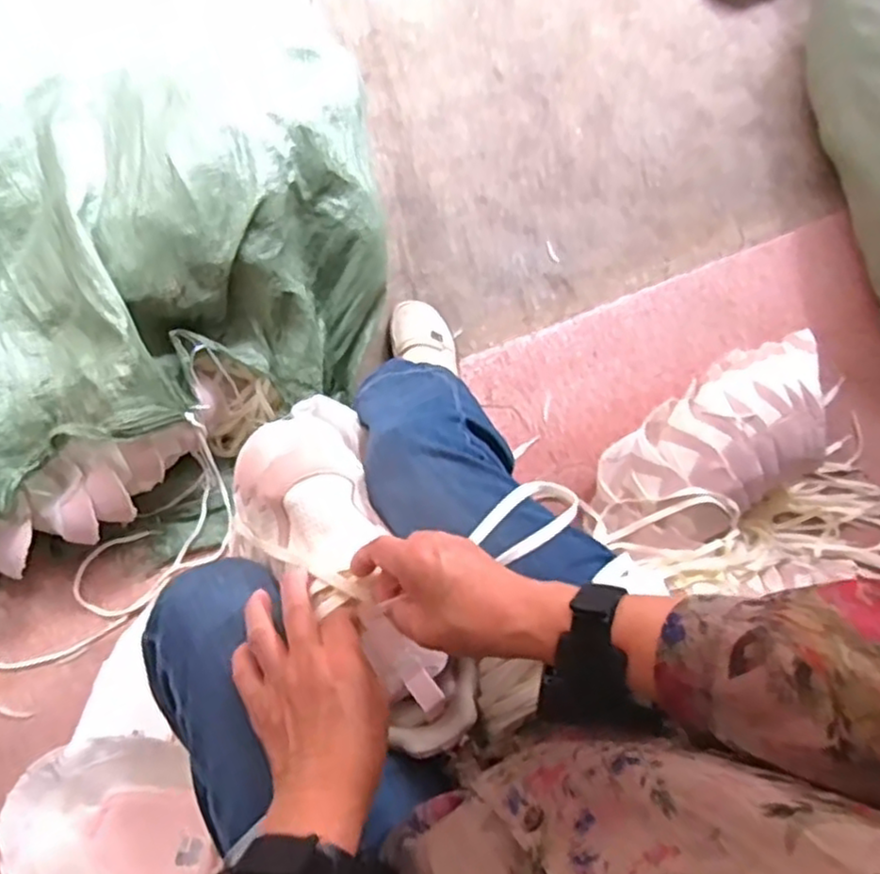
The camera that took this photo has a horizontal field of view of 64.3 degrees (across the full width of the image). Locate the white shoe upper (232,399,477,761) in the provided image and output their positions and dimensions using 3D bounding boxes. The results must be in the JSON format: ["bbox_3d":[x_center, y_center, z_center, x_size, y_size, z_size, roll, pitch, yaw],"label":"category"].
[{"bbox_3d":[-0.066,0.091,0.507,0.106,0.077,0.278,-29,74,-9],"label":"white shoe upper"}]

